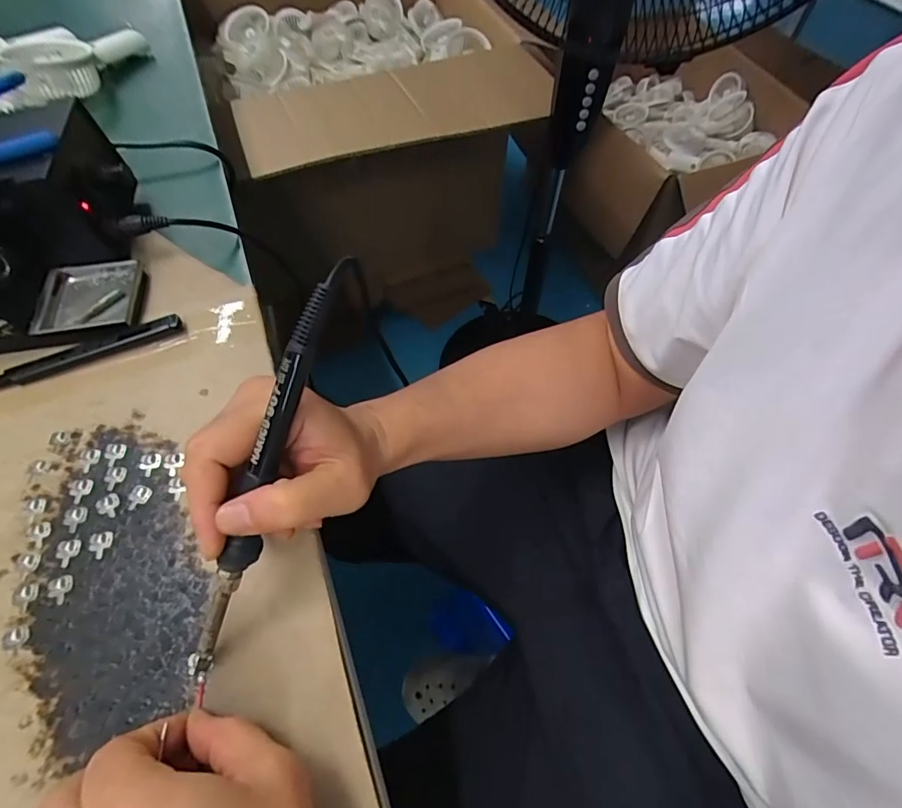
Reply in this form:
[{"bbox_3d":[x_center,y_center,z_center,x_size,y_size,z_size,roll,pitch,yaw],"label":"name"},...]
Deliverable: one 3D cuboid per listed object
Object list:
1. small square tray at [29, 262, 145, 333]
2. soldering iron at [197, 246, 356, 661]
[{"bbox_3d":[-0.281,-0.083,0.370,0.069,0.011,0.069,-10,59,-6],"label":"small square tray"},{"bbox_3d":[-0.088,0.034,0.233,0.017,0.025,0.216,23,100,13],"label":"soldering iron"}]

